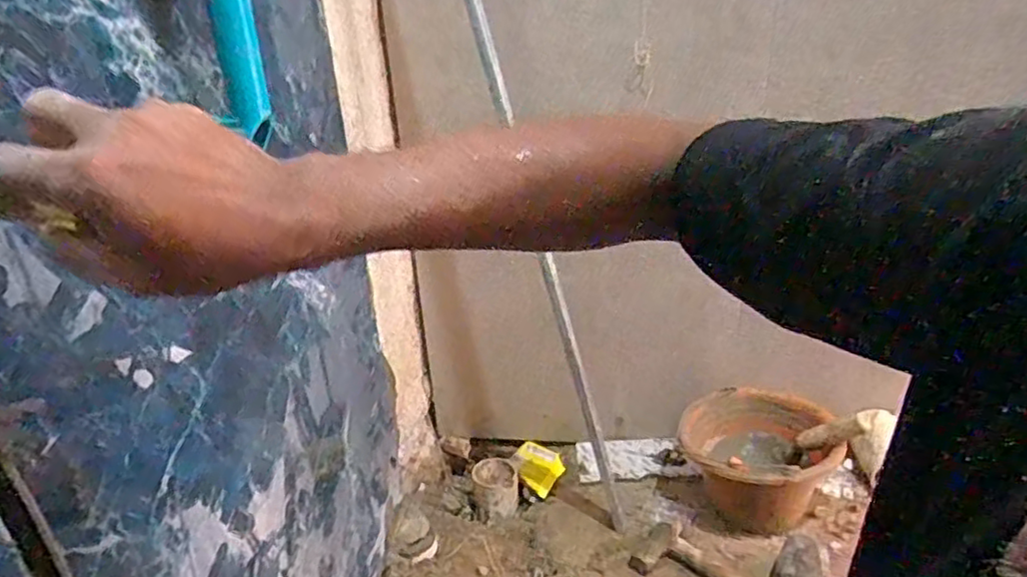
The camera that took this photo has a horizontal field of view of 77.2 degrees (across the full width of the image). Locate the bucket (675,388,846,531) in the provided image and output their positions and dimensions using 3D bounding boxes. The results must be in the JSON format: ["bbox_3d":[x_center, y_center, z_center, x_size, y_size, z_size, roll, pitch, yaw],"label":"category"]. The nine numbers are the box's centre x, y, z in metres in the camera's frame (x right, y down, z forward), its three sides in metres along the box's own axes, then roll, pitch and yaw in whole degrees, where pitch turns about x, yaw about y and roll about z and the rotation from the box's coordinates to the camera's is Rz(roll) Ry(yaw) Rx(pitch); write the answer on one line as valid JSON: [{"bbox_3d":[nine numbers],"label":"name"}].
[{"bbox_3d":[0.432,0.303,1.114,0.235,0.165,0.228,-3,26,2],"label":"bucket"}]

